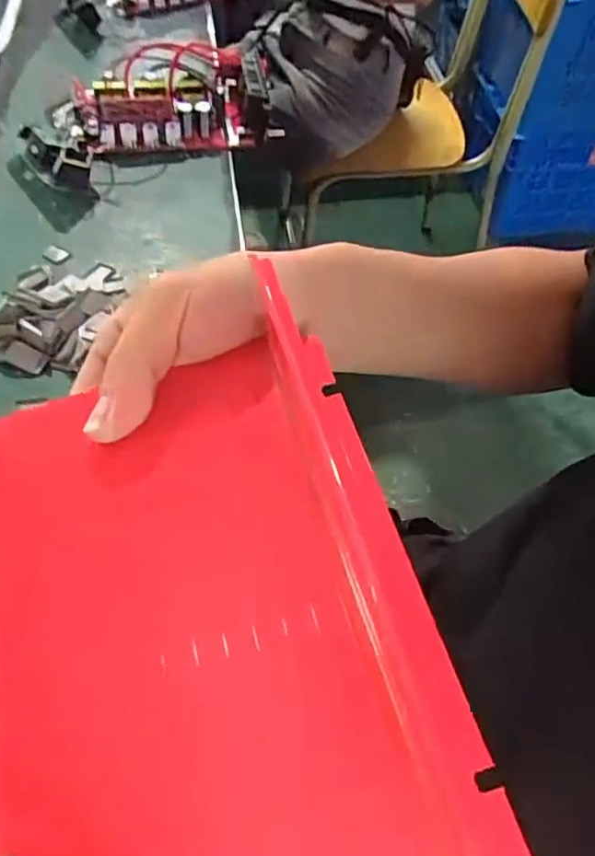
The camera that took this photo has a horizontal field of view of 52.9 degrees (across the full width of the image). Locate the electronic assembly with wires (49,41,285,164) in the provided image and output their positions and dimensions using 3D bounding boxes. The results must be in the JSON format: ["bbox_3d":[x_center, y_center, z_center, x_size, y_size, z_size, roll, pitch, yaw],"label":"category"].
[{"bbox_3d":[-0.156,-0.376,0.687,0.254,0.058,0.147,-9,56,-7],"label":"electronic assembly with wires"}]

